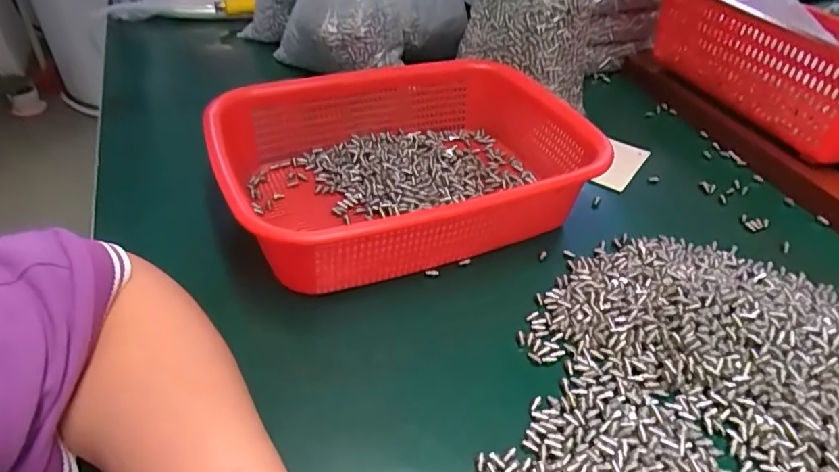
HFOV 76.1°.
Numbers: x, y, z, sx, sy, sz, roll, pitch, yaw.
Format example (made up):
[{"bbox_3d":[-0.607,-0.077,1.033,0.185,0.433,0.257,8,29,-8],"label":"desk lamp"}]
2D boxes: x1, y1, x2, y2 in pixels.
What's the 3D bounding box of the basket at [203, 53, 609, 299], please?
[{"bbox_3d":[-0.010,-0.057,0.439,0.264,0.078,0.214,-14,44,-18],"label":"basket"}]

